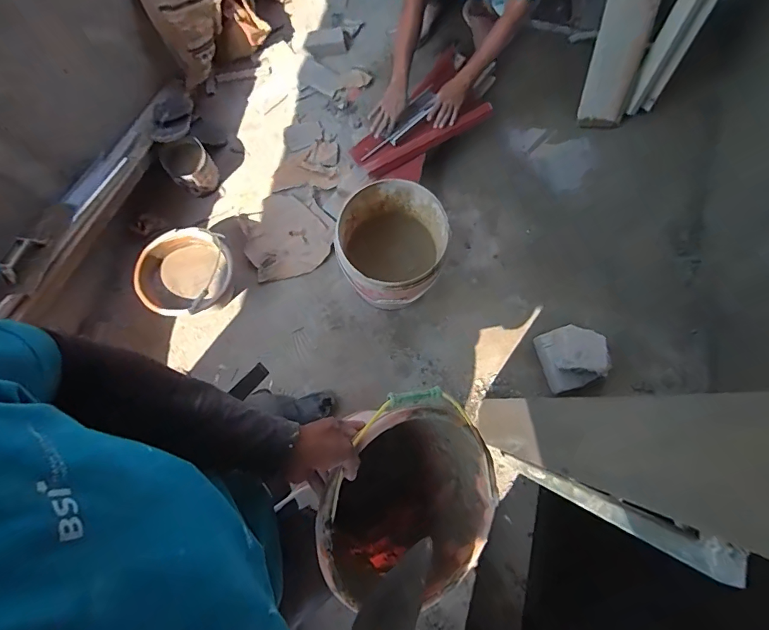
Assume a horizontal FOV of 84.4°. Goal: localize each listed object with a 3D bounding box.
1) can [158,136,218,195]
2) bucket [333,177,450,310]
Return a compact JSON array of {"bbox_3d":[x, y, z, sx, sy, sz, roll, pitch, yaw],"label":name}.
[{"bbox_3d":[-0.658,-0.505,1.463,0.143,0.175,0.120,-35,80,-8],"label":"can"},{"bbox_3d":[0.028,-0.192,1.322,0.308,0.346,0.303,0,78,-1],"label":"bucket"}]

